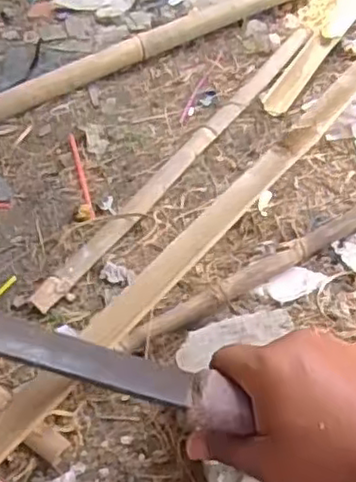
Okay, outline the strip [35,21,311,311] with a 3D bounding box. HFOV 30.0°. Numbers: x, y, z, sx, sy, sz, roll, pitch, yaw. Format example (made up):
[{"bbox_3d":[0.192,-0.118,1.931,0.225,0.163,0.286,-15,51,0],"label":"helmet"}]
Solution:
[{"bbox_3d":[0.024,-0.156,1.102,0.049,0.011,0.742,29,59,24],"label":"strip"}]

